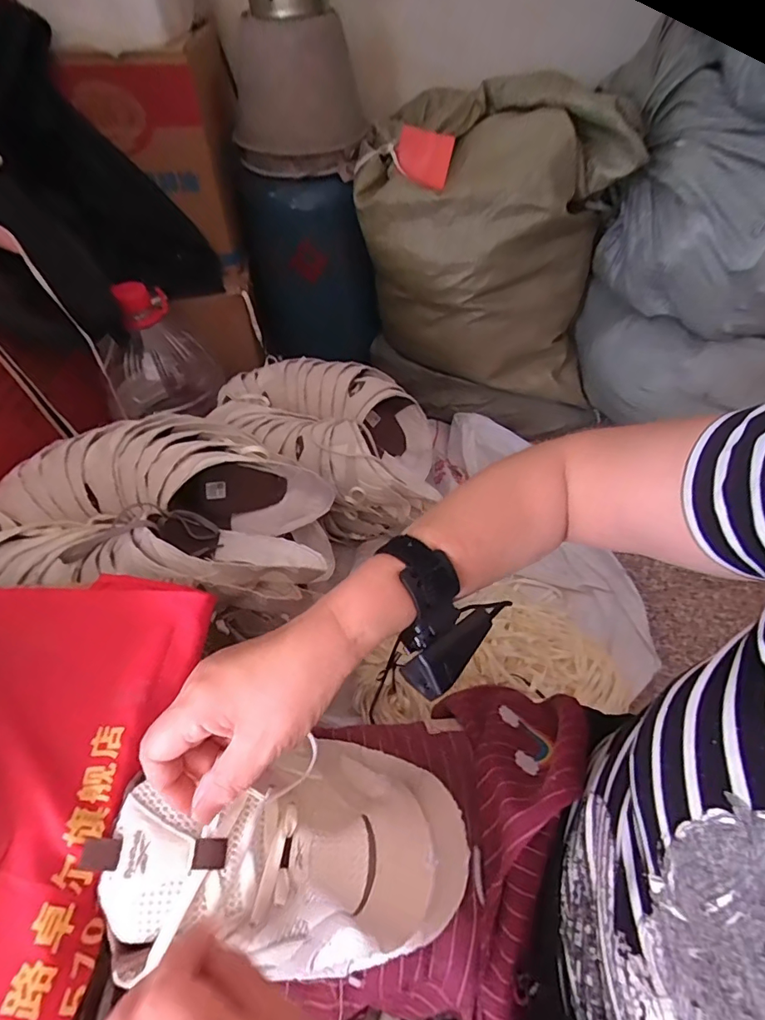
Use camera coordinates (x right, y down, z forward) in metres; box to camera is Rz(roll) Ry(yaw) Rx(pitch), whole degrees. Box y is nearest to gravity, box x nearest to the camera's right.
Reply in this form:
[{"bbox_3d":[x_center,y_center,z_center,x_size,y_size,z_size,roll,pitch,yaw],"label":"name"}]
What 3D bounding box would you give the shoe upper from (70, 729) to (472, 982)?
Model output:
[{"bbox_3d":[-0.055,0.207,0.311,0.208,0.070,0.130,-3,50,-1],"label":"shoe upper"}]

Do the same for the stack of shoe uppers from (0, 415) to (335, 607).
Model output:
[{"bbox_3d":[-0.285,0.004,0.646,0.400,0.156,0.290,3,51,4],"label":"stack of shoe uppers"}]

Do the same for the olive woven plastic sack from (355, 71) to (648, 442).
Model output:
[{"bbox_3d":[0.218,-0.437,1.014,0.501,0.637,0.283,4,51,5],"label":"olive woven plastic sack"}]

